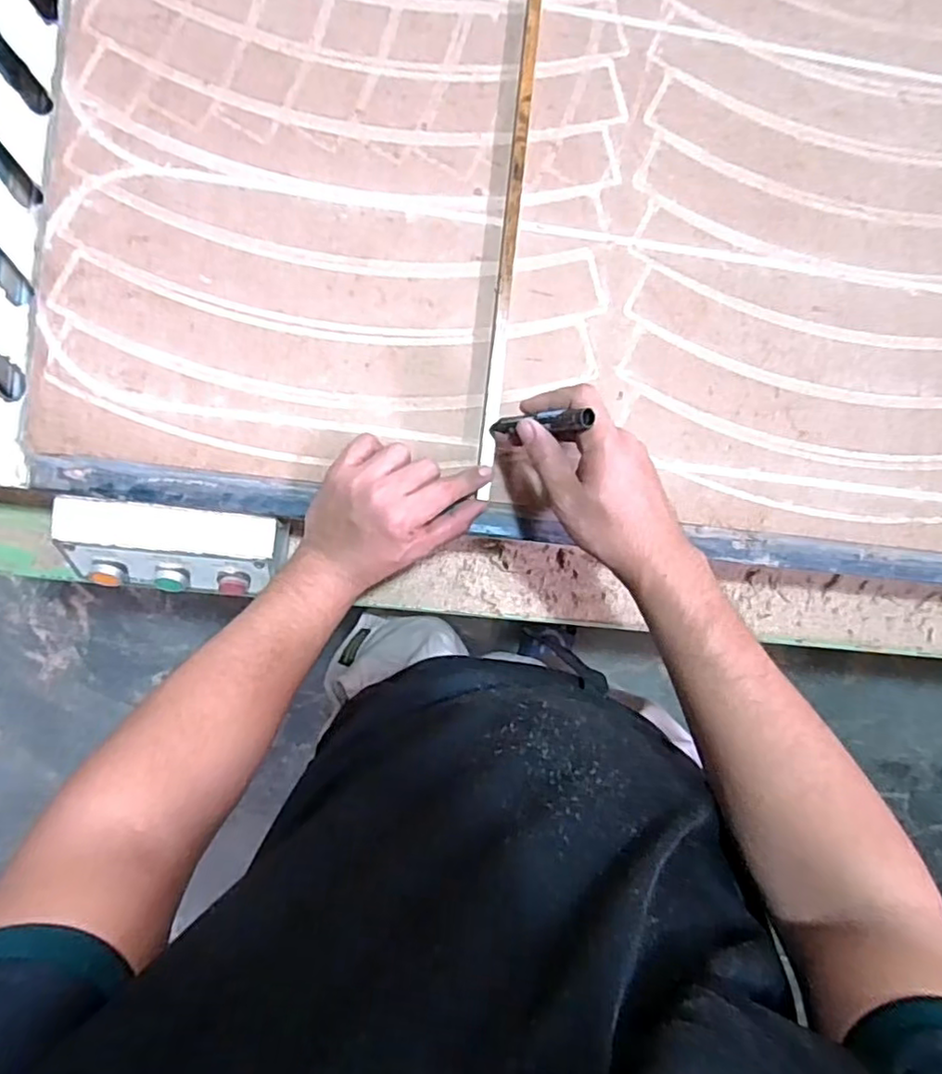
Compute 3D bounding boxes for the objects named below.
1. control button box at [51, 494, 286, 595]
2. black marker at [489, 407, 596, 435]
[{"bbox_3d":[-0.260,0.013,0.566,0.187,0.062,0.076,5,91,-5],"label":"control button box"},{"bbox_3d":[0.048,-0.088,0.494,0.013,0.117,0.011,8,91,-28],"label":"black marker"}]

